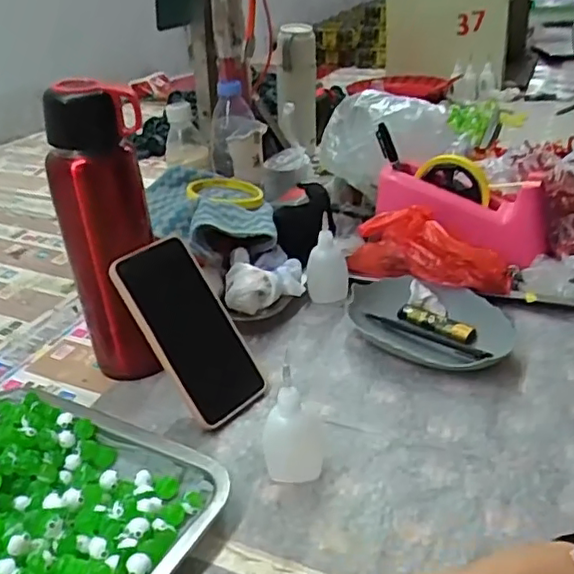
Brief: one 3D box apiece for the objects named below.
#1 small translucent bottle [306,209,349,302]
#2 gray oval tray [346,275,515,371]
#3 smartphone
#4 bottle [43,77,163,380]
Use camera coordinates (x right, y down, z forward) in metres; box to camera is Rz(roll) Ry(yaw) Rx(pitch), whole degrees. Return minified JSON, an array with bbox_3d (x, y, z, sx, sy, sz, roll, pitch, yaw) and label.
[{"bbox_3d":[0.044,-0.031,0.681,0.046,0.086,0.044,-3,30,1],"label":"small translucent bottle"},{"bbox_3d":[0.135,0.034,0.610,0.163,0.031,0.107,12,34,26],"label":"gray oval tray"},{"bbox_3d":[-0.084,0.037,0.538,0.076,0.162,0.016,-34,5,-41],"label":"smartphone"},{"bbox_3d":[-0.156,-0.041,0.548,0.075,0.270,0.062,16,36,31],"label":"bottle"}]

